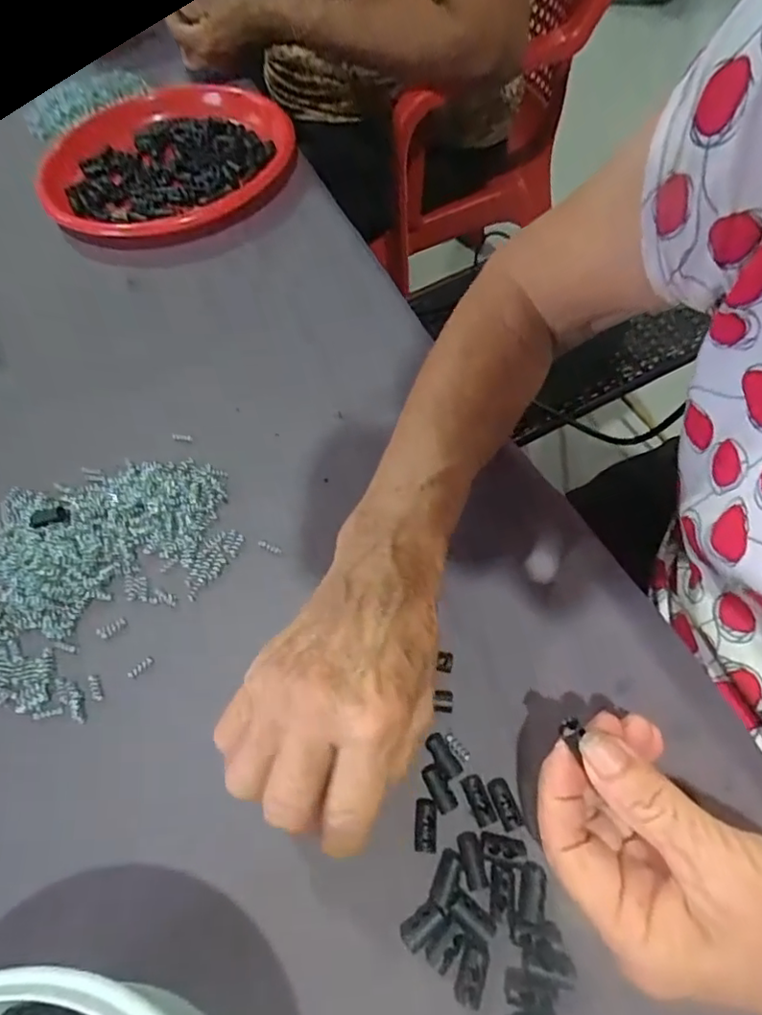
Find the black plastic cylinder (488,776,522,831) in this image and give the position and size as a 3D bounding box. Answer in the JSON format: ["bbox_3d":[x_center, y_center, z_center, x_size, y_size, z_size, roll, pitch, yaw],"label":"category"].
[{"bbox_3d":[0.054,0.130,0.261,0.009,0.008,0.022,-18,46,-7],"label":"black plastic cylinder"}]

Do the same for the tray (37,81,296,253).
[{"bbox_3d":[-0.194,-0.318,0.545,0.227,0.042,0.232,-6,58,0],"label":"tray"}]

